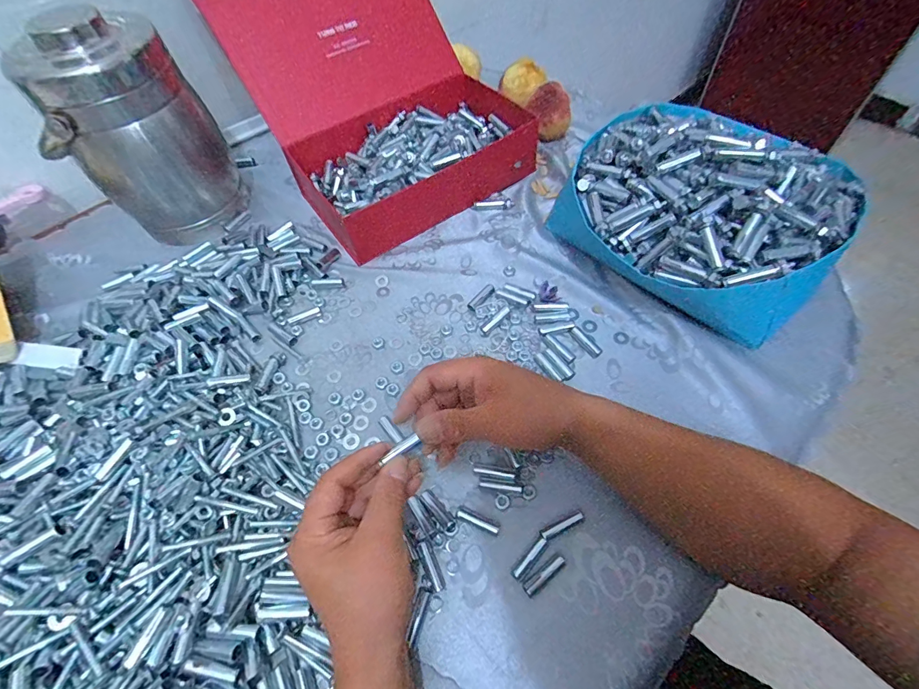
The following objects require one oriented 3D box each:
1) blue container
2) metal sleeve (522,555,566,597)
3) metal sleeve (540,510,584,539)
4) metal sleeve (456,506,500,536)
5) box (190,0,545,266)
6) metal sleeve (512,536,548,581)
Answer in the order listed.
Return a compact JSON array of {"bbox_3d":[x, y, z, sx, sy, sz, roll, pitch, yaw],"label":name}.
[{"bbox_3d":[0.265,-0.159,0.463,0.260,0.139,0.277,-39,63,-19],"label":"blue container"},{"bbox_3d":[0.069,0.186,0.337,0.039,0.007,0.010,-34,62,-16],"label":"metal sleeve"},{"bbox_3d":[0.088,0.154,0.355,0.040,0.007,0.009,-24,59,-11],"label":"metal sleeve"},{"bbox_3d":[0.016,0.152,0.362,0.038,0.006,0.010,22,62,17],"label":"metal sleeve"},{"bbox_3d":[-0.108,-0.352,0.571,0.306,0.210,0.339,-32,61,-16],"label":"box"},{"bbox_3d":[0.058,0.176,0.344,0.039,0.005,0.008,-41,64,-20],"label":"metal sleeve"}]

